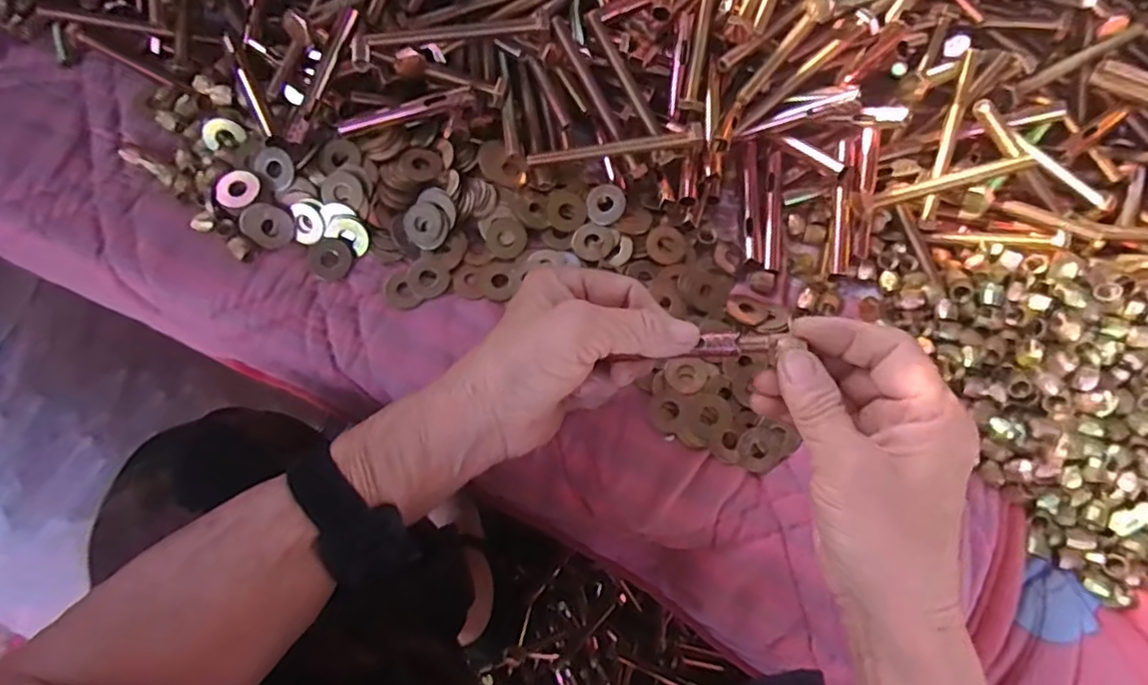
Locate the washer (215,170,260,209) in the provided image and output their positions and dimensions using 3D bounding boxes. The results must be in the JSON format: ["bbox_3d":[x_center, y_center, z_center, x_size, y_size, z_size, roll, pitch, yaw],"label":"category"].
[{"bbox_3d":[-0.193,-0.088,0.356,0.021,0.006,0.024,39,78,11],"label":"washer"}]

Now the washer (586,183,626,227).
[{"bbox_3d":[0.019,-0.086,0.385,0.024,0.006,0.026,0,73,1],"label":"washer"}]

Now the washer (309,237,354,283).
[{"bbox_3d":[-0.144,-0.049,0.366,0.025,0.005,0.025,0,73,1],"label":"washer"}]

